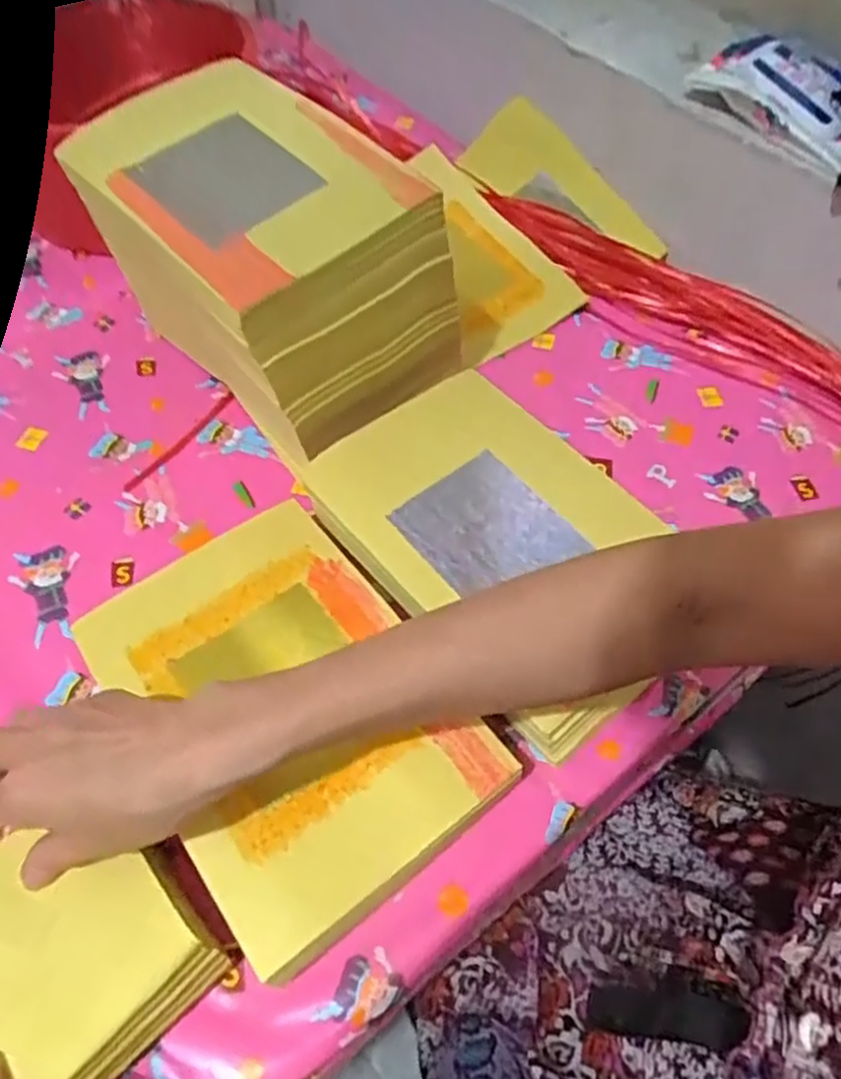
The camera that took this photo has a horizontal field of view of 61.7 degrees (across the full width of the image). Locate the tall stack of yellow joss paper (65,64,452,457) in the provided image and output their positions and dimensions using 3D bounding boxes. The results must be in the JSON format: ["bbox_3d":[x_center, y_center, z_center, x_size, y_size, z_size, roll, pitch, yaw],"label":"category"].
[{"bbox_3d":[-0.126,-0.225,0.547,0.173,0.170,0.297,-35,63,-21],"label":"tall stack of yellow joss paper"}]

